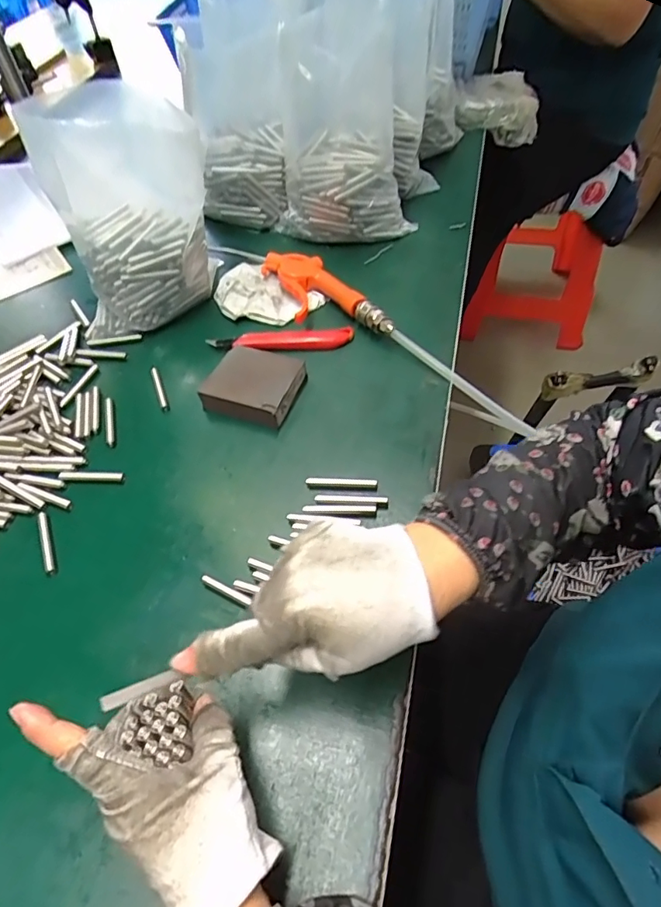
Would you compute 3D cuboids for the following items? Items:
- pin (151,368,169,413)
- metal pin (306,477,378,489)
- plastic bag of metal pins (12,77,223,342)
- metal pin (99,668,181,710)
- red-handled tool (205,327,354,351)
[{"bbox_3d":[-0.168,-0.063,0.507,0.008,0.011,0.057,-19,54,-11],"label":"pin"},{"bbox_3d":[0.009,0.025,0.421,0.058,0.006,0.009,2,53,6],"label":"metal pin"},{"bbox_3d":[-0.193,-0.235,0.508,0.150,0.211,0.098,-8,53,-2],"label":"plastic bag of metal pins"},{"bbox_3d":[-0.101,0.124,0.272,0.041,0.004,0.006,-21,54,-9],"label":"metal pin"},{"bbox_3d":[-0.051,-0.118,0.530,0.147,0.016,0.023,0,53,3],"label":"red-handled tool"}]

